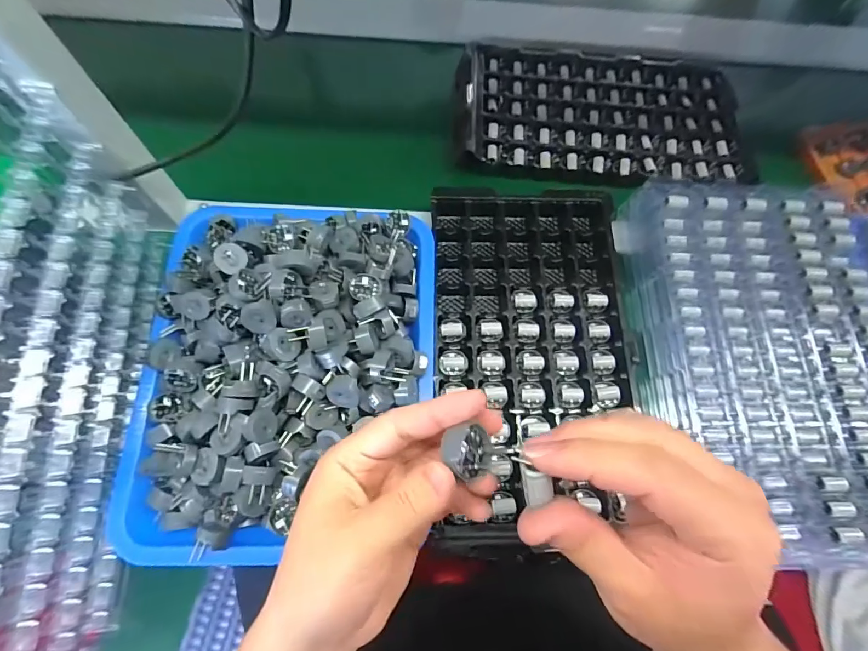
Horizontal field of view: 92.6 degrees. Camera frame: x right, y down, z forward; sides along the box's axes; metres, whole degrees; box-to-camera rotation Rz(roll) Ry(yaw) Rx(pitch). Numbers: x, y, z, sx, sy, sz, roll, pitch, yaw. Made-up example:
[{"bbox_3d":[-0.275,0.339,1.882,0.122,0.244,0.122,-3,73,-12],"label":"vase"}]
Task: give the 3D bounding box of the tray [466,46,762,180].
[{"bbox_3d":[0.216,-0.276,0.533,0.357,0.031,0.201,1,70,-3],"label":"tray"}]

